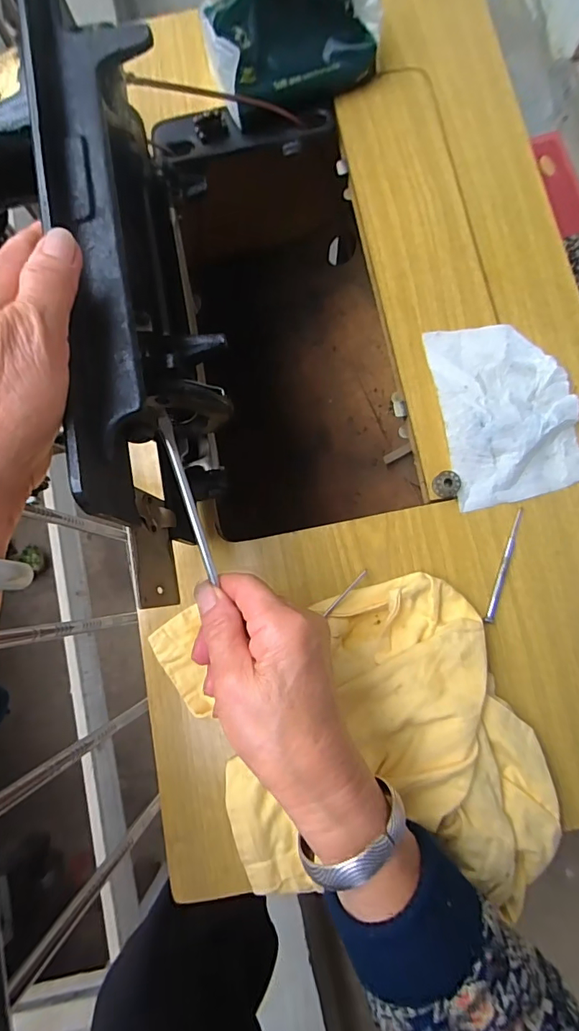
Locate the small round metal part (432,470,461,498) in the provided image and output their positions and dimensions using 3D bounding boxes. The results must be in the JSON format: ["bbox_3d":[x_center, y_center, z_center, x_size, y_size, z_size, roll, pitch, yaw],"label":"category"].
[{"bbox_3d":[0.131,-0.026,0.381,0.020,0.010,0.021,0,80,3],"label":"small round metal part"}]

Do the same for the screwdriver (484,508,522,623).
[{"bbox_3d":[0.174,0.039,0.370,0.008,0.007,0.097,19,82,6],"label":"screwdriver"}]

